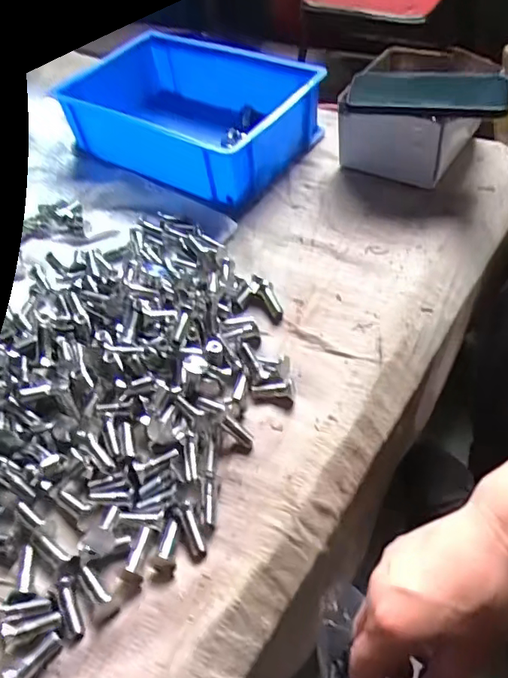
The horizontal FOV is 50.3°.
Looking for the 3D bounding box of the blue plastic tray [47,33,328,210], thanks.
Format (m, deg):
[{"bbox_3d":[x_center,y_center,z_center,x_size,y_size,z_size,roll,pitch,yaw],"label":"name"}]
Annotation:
[{"bbox_3d":[-0.078,-0.282,0.693,0.291,0.098,0.190,27,59,26],"label":"blue plastic tray"}]

